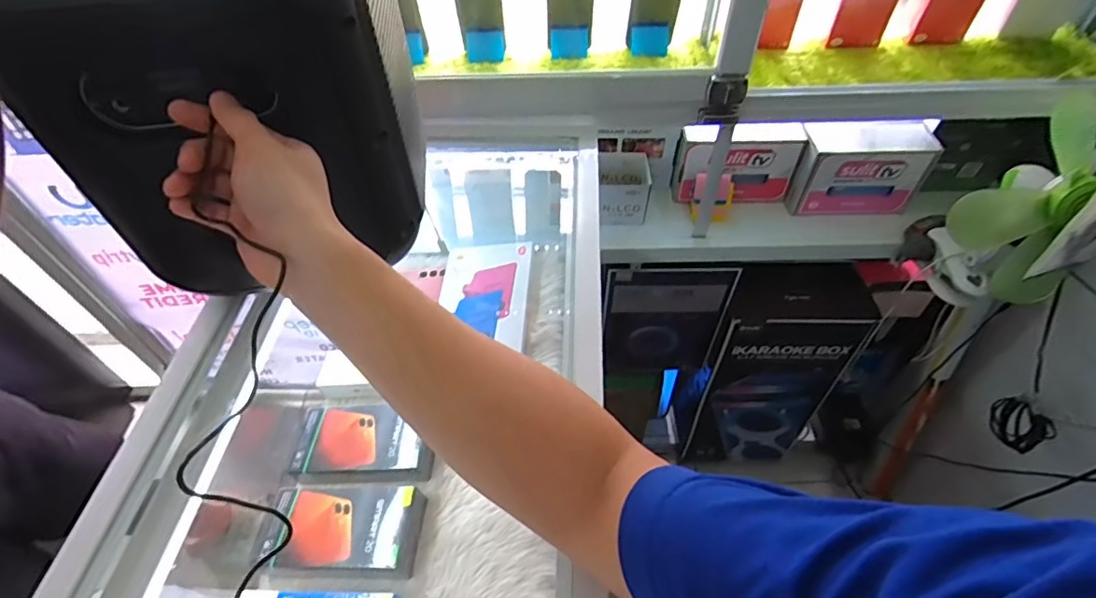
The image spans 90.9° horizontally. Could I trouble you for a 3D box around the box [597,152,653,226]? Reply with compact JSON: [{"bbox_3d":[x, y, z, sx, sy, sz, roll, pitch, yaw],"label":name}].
[{"bbox_3d":[0.140,-0.202,0.986,0.089,0.074,0.100,1,50,2],"label":"box"}]

